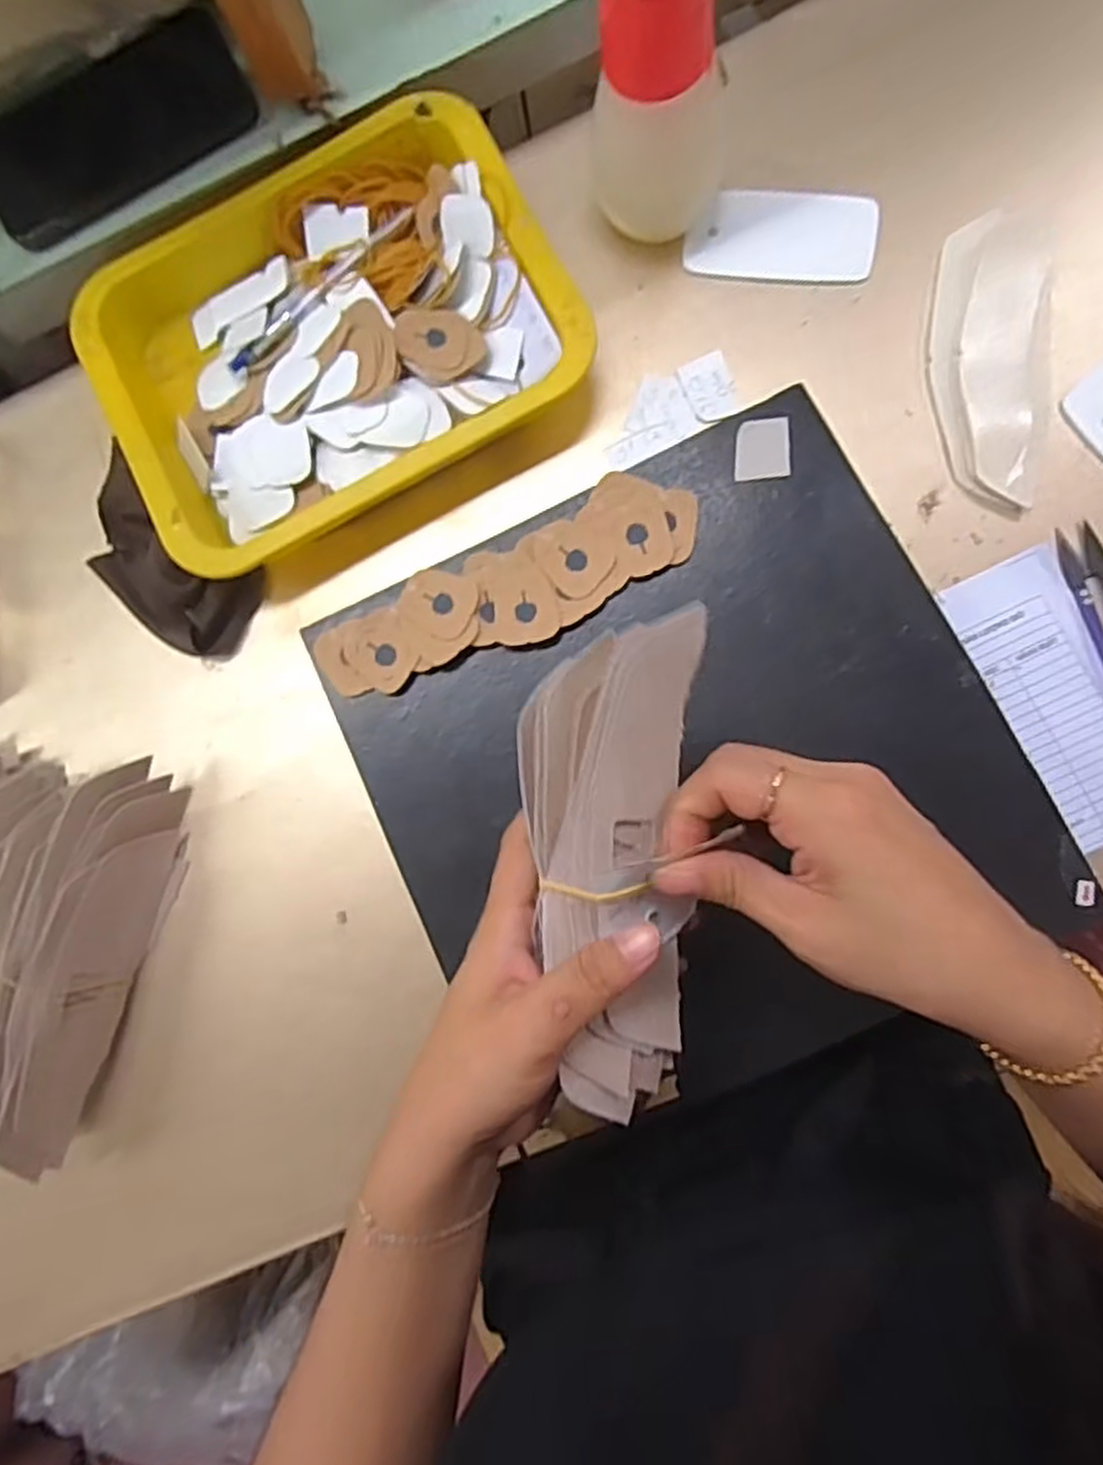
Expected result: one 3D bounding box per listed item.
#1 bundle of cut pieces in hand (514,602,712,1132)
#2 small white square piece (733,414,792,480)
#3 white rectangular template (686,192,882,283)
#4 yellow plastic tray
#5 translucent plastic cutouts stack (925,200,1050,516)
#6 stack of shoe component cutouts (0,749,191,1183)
[{"bbox_3d":[0.021,0.050,0.302,0.065,0.049,0.185,-7,100,-34],"label":"bundle of cut pieces in hand"},{"bbox_3d":[0.110,-0.148,0.403,0.027,0.004,0.031,-2,86,13],"label":"small white square piece"},{"bbox_3d":[0.130,-0.281,0.435,0.102,0.006,0.052,8,89,8],"label":"white rectangular template"},{"bbox_3d":[-0.124,-0.222,0.430,0.251,0.037,0.198,-28,82,3],"label":"yellow plastic tray"},{"bbox_3d":[0.234,-0.201,0.410,0.060,0.013,0.163,5,85,7],"label":"translucent plastic cutouts stack"},{"bbox_3d":[-0.304,0.102,0.411,0.157,0.068,0.196,18,87,8],"label":"stack of shoe component cutouts"}]

